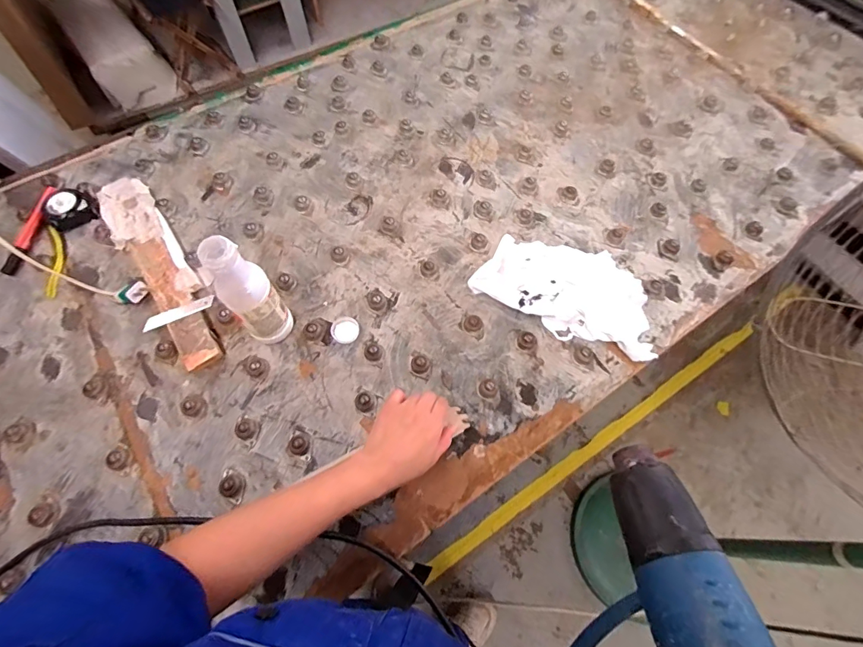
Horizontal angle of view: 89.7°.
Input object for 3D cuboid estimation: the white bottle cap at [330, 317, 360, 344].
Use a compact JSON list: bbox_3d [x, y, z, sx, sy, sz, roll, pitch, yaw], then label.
[{"bbox_3d":[-0.124,0.009,0.625,0.038,0.006,0.040,0,65,0],"label":"white bottle cap"}]

